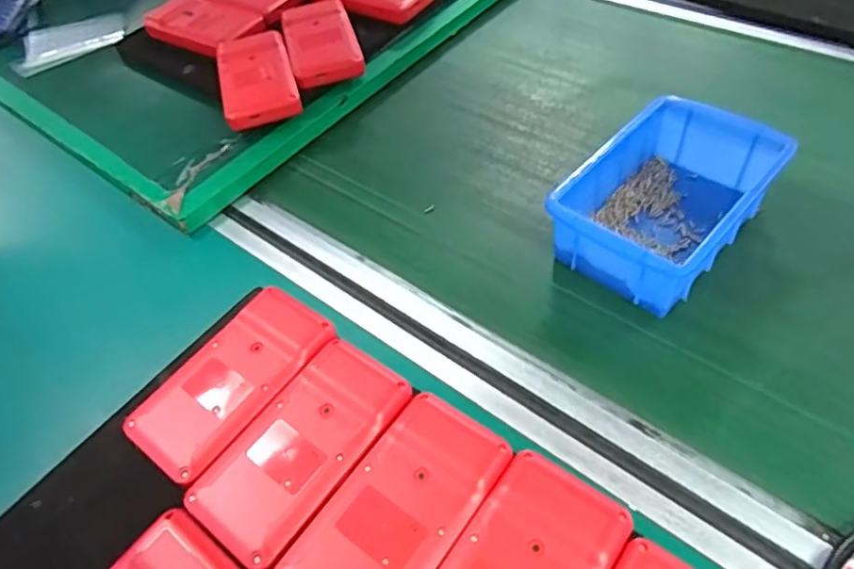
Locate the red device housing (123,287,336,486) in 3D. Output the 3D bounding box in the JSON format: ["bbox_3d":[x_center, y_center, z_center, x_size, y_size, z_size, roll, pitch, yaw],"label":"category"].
[{"bbox_3d":[-0.112,0.061,0.364,0.064,0.032,0.120,30,60,26],"label":"red device housing"}]

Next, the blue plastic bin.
[{"bbox_3d":[0.155,-0.056,0.401,0.095,0.053,0.148,34,61,28],"label":"blue plastic bin"}]

